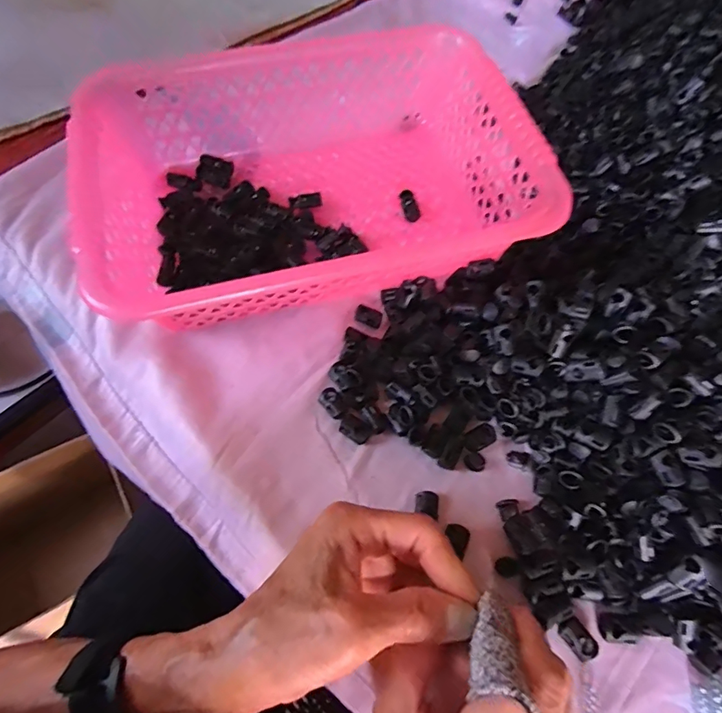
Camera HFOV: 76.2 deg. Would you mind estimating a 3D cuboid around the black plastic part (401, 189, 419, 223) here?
[{"bbox_3d":[0.040,-0.123,0.377,0.013,0.008,0.027,-7,64,-6],"label":"black plastic part"}]

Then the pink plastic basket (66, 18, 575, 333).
[{"bbox_3d":[-0.035,-0.132,0.339,0.305,0.069,0.205,-14,65,-10],"label":"pink plastic basket"}]

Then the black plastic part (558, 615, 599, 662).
[{"bbox_3d":[0.117,0.151,0.248,0.014,0.009,0.022,-29,69,-16],"label":"black plastic part"}]

